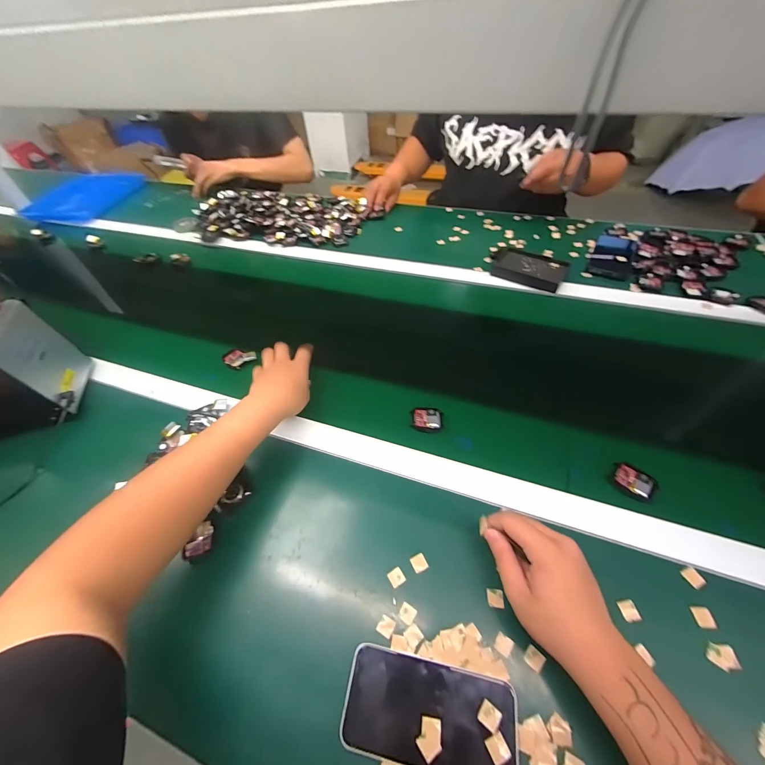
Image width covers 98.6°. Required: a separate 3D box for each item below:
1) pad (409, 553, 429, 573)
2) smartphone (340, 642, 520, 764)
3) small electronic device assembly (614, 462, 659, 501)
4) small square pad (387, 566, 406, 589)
[{"bbox_3d":[0.041,0.200,0.365,0.016,0.005,0.017,-23,53,-12],"label":"pad"},{"bbox_3d":[0.041,0.289,0.286,0.146,0.012,0.071,7,53,11],"label":"smartphone"},{"bbox_3d":[0.311,0.122,0.406,0.043,0.008,0.036,29,60,26],"label":"small electronic device assembly"},{"bbox_3d":[0.015,0.211,0.356,0.016,0.004,0.016,-29,54,-16],"label":"small square pad"}]

